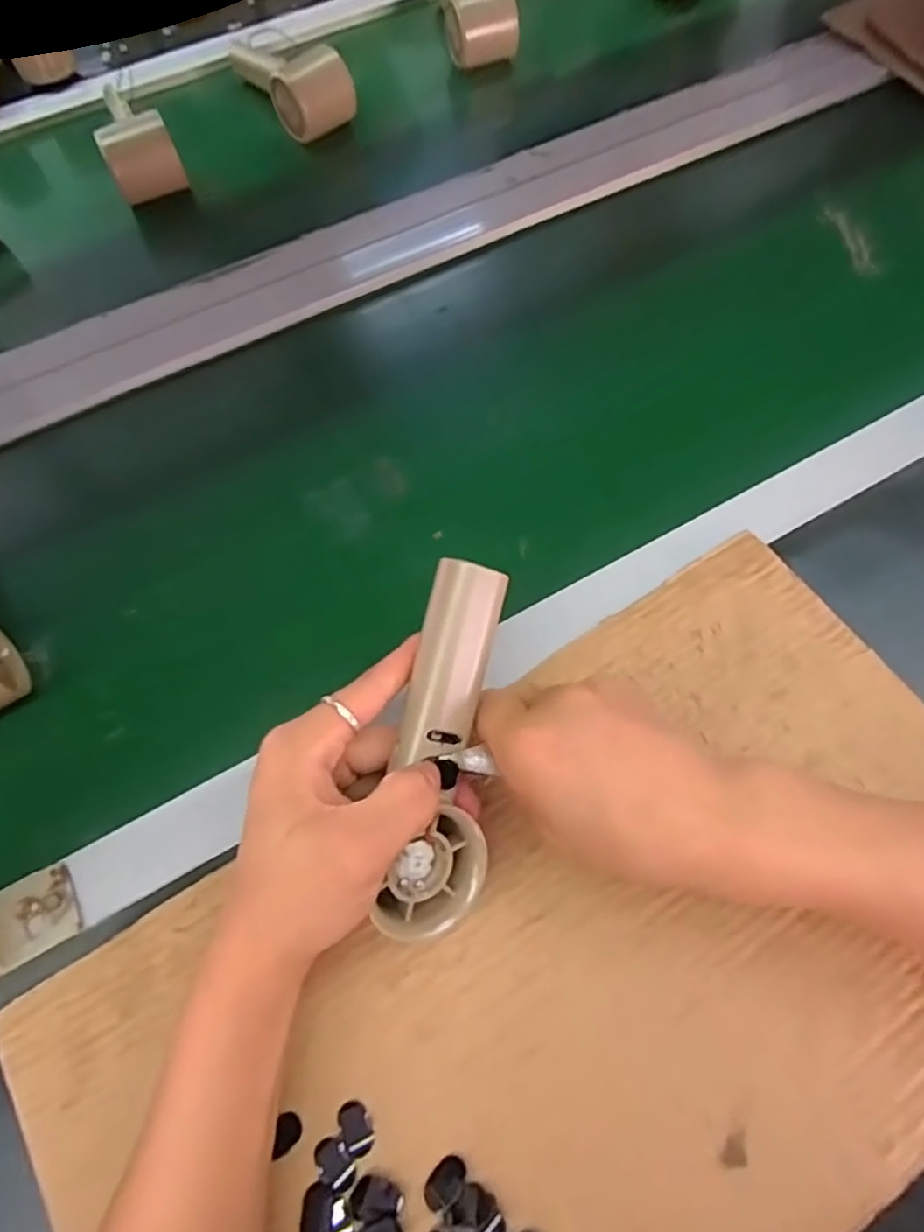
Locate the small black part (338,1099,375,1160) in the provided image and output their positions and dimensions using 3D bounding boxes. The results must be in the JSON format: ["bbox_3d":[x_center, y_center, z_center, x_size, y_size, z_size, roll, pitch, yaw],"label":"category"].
[{"bbox_3d":[-0.046,0.222,0.292,0.014,0.004,0.020,-18,66,-6],"label":"small black part"}]

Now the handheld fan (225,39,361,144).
[{"bbox_3d":[-0.158,-0.500,0.620,0.069,0.050,0.142,-33,68,-13],"label":"handheld fan"}]

